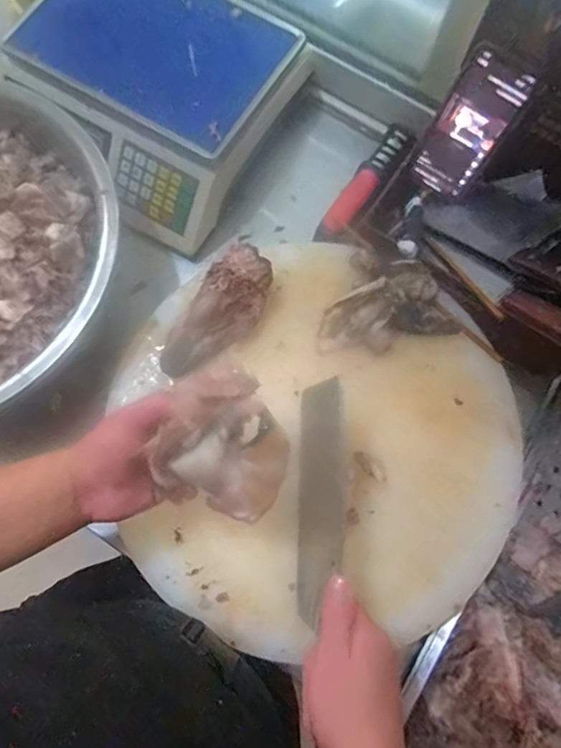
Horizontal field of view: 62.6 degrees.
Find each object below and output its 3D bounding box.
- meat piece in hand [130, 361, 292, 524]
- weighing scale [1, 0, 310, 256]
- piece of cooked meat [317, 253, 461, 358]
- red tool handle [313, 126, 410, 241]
[{"bbox_3d":[-0.049,0.061,0.379,0.098,0.046,0.120,-27,79,-7],"label":"meat piece in hand"},{"bbox_3d":[-0.169,-0.361,0.607,0.310,0.132,0.290,30,78,6],"label":"weighing scale"},{"bbox_3d":[0.129,-0.067,0.528,0.137,0.038,0.123,25,77,5],"label":"piece of cooked meat"},{"bbox_3d":[0.112,-0.251,0.611,0.036,0.016,0.200,35,78,7],"label":"red tool handle"}]

